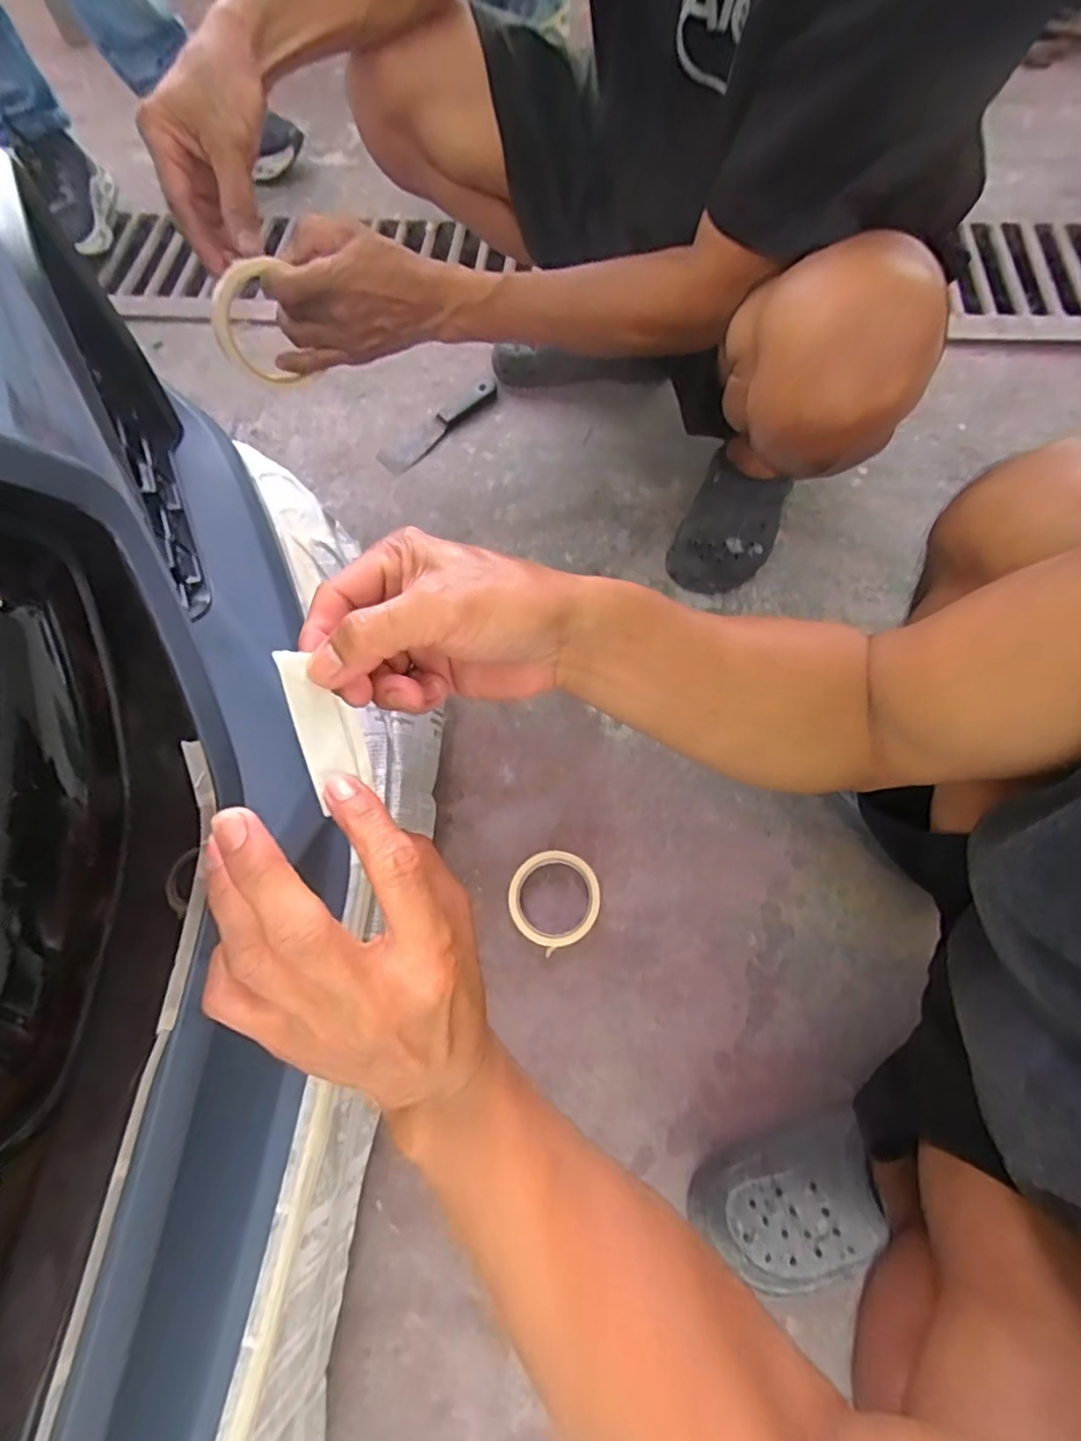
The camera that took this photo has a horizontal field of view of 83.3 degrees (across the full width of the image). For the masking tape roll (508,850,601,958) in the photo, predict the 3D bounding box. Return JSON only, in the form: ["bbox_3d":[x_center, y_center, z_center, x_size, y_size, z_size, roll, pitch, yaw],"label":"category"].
[{"bbox_3d":[0.014,0.191,0.654,0.095,0.021,0.097,0,70,1],"label":"masking tape roll"}]

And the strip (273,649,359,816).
[{"bbox_3d":[-0.091,0.001,0.251,0.018,0.005,0.064,-18,93,-27],"label":"strip"}]

